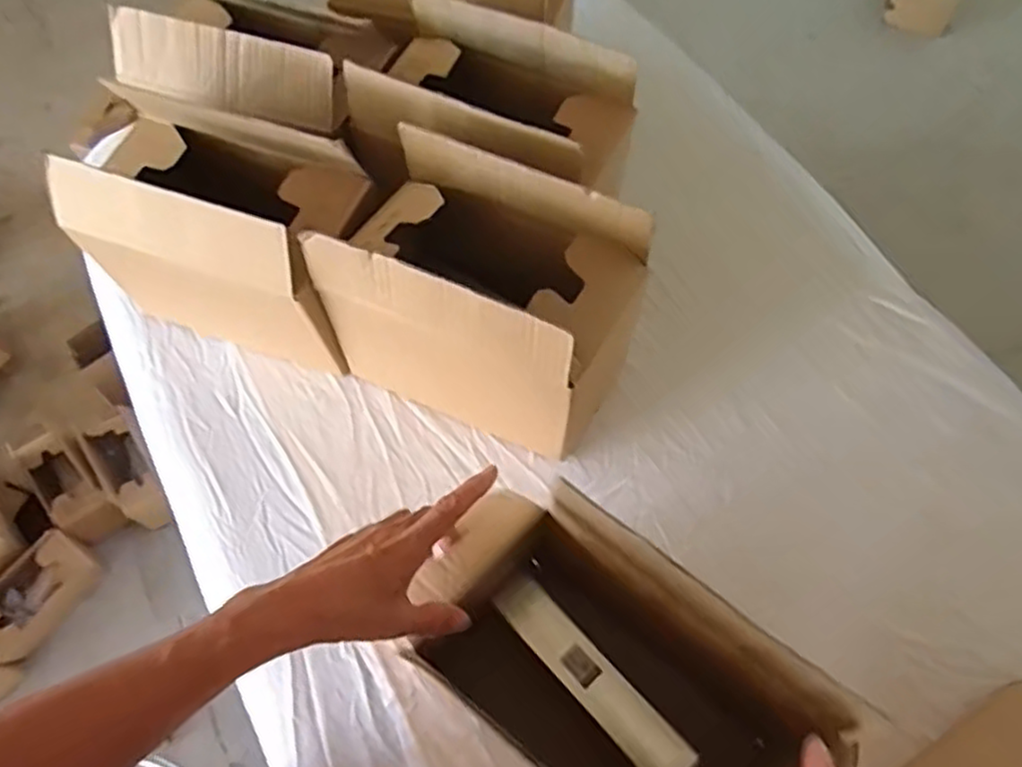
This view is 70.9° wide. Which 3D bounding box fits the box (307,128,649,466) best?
[{"bbox_3d":[-0.021,-0.068,0.626,0.241,0.212,0.139,21,65,10],"label":"box"}]

